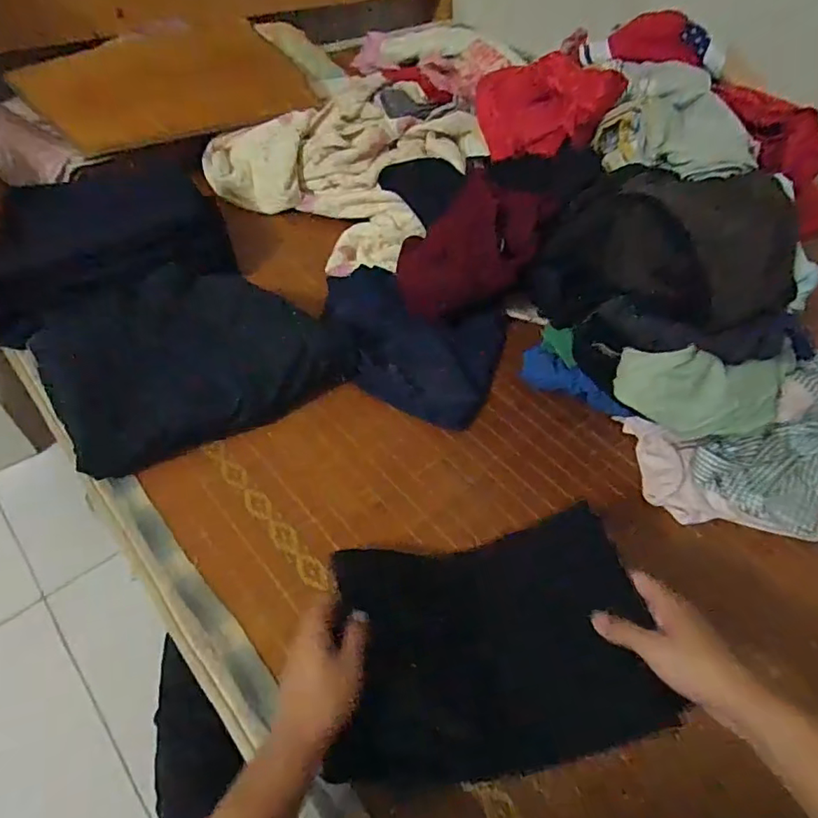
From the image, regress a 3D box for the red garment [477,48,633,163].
[{"bbox_3d":[0.239,-0.581,1.021,0.167,0.160,0.257,-24,57,-23],"label":"red garment"}]

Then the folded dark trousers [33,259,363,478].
[{"bbox_3d":[-0.310,-0.090,0.793,0.388,0.088,0.277,-26,58,-25],"label":"folded dark trousers"}]

